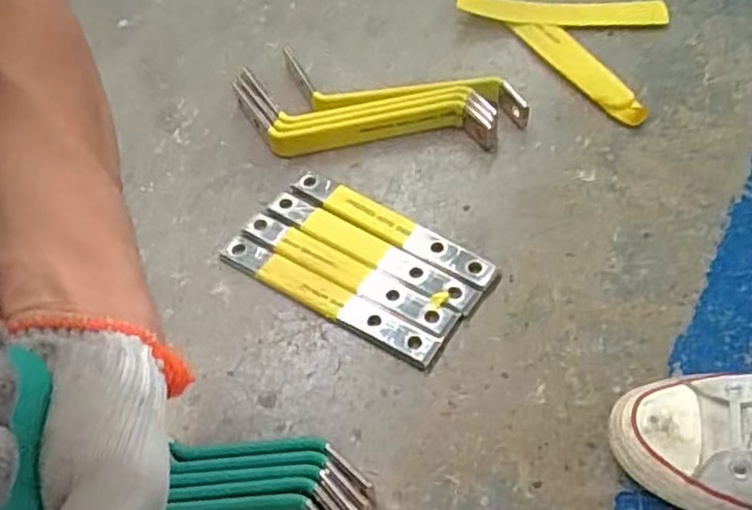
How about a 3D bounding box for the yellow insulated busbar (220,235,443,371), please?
[{"bbox_3d":[-0.044,0.037,0.605,0.214,0.006,0.029,26,73,19],"label":"yellow insulated busbar"}]

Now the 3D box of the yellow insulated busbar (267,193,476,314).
[{"bbox_3d":[-0.007,-0.005,0.628,0.210,0.010,0.031,27,51,21],"label":"yellow insulated busbar"}]

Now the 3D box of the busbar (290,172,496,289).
[{"bbox_3d":[0.012,-0.029,0.640,0.206,0.006,0.032,26,59,23],"label":"busbar"}]

